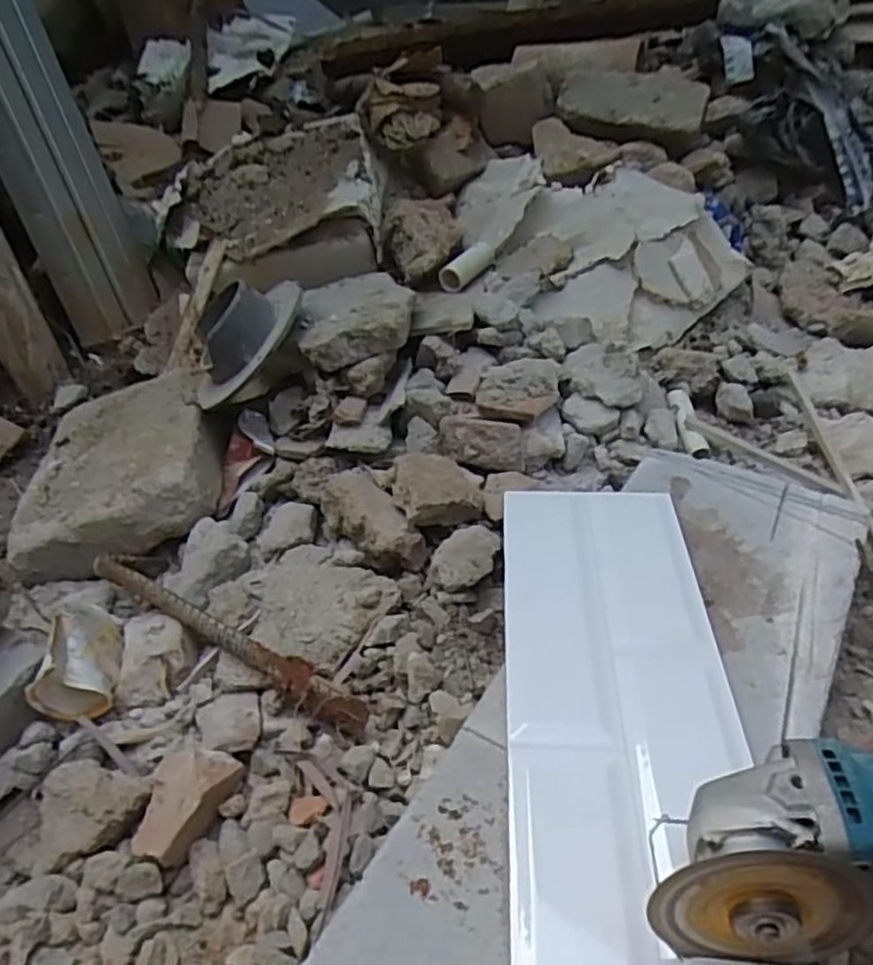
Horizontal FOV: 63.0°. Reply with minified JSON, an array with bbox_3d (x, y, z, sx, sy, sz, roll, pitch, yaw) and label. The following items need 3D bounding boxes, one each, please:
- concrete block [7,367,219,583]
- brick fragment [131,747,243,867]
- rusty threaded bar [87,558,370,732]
[{"bbox_3d":[-0.347,-0.027,0.791,0.203,0.099,0.262,-13,40,-12],"label":"concrete block"},{"bbox_3d":[-0.179,0.223,0.502,0.058,0.033,0.079,5,40,10],"label":"brick fragment"},{"bbox_3d":[-0.183,0.123,0.595,0.313,0.022,0.029,21,45,26],"label":"rusty threaded bar"}]

